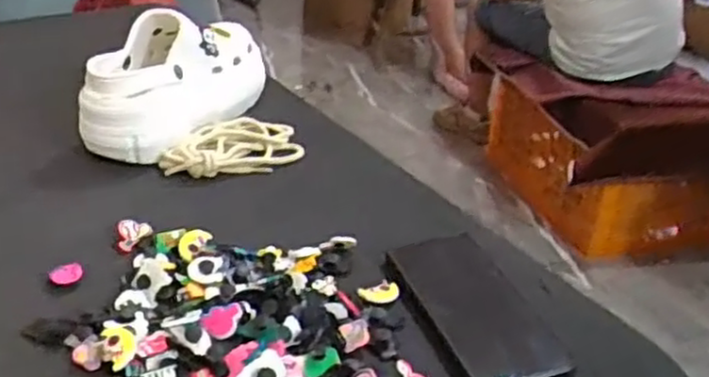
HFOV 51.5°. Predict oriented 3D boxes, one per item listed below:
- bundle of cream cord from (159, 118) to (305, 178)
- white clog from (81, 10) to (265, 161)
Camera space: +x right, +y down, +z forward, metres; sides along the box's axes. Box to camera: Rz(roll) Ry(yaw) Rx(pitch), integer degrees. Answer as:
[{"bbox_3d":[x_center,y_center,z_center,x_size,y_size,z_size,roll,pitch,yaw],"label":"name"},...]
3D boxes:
[{"bbox_3d":[-0.124,-0.045,0.743,0.140,0.022,0.091,-8,32,-19],"label":"bundle of cream cord"},{"bbox_3d":[-0.186,-0.121,0.775,0.110,0.099,0.225,12,31,15],"label":"white clog"}]

